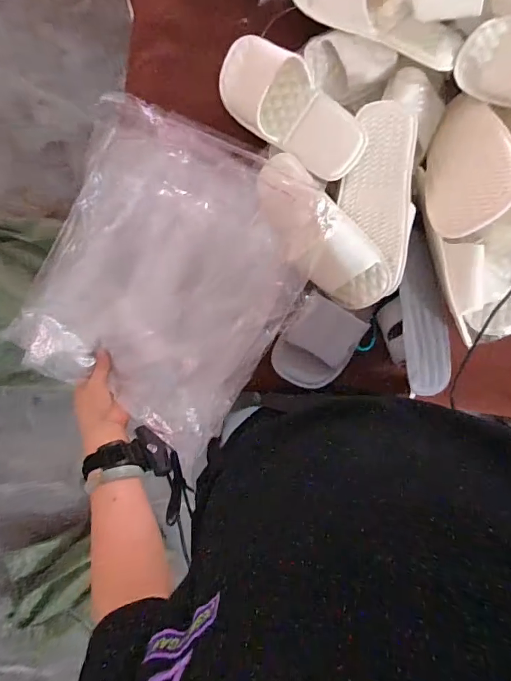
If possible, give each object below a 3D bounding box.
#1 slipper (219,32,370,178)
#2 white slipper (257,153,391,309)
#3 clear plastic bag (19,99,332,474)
[{"bbox_3d":[0.047,-0.324,0.574,0.239,0.042,0.102,45,109,8],"label":"slipper"},{"bbox_3d":[0.090,-0.144,0.562,0.099,0.077,0.239,-40,97,-1],"label":"white slipper"},{"bbox_3d":[-0.109,-0.078,0.544,0.314,0.068,0.386,26,92,-7],"label":"clear plastic bag"}]

